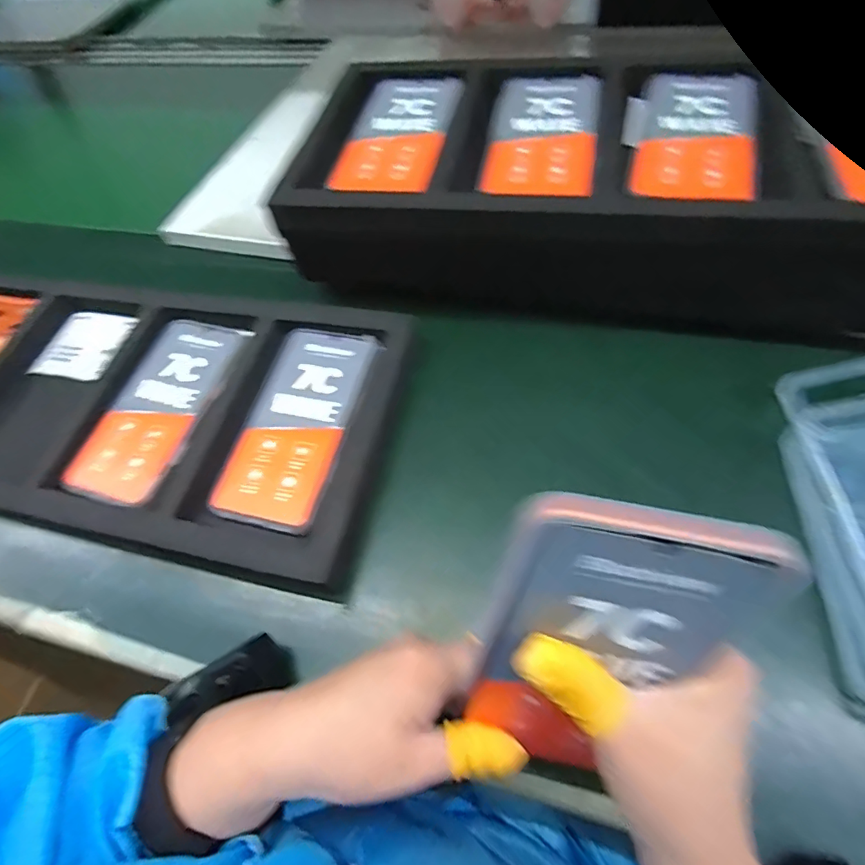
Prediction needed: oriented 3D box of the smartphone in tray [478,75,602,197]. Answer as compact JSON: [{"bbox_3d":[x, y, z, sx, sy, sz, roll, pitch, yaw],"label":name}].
[{"bbox_3d":[0.085,-0.230,0.390,0.080,0.009,0.166,7,59,11],"label":"smartphone in tray"}]

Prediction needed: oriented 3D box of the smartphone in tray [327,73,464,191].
[{"bbox_3d":[-0.028,-0.246,0.414,0.081,0.011,0.162,8,59,12],"label":"smartphone in tray"}]

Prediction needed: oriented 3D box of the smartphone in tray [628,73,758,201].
[{"bbox_3d":[0.193,-0.220,0.369,0.079,0.011,0.159,11,60,14],"label":"smartphone in tray"}]

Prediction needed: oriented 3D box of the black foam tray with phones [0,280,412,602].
[{"bbox_3d":[-0.267,-0.021,0.412,0.492,0.046,0.222,9,58,11],"label":"black foam tray with phones"}]

